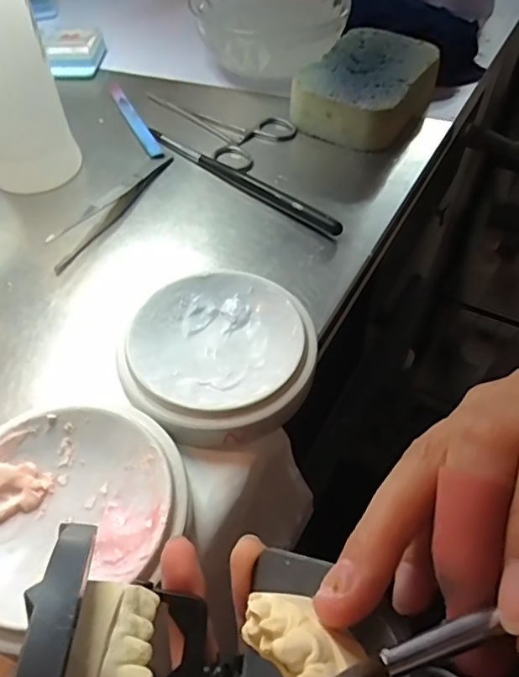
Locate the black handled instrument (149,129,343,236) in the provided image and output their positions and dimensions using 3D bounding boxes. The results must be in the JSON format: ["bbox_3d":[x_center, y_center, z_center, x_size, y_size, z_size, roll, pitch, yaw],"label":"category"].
[{"bbox_3d":[-0.013,-0.105,0.352,0.160,0.012,0.008,34,59,23],"label":"black handled instrument"}]

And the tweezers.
[{"bbox_3d":[-0.088,-0.083,0.334,0.016,0.008,0.119,25,56,18],"label":"tweezers"}]

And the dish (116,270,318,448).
[{"bbox_3d":[-0.018,0.008,0.255,0.085,0.024,0.087,0,52,0],"label":"dish"}]

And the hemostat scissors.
[{"bbox_3d":[-0.026,-0.165,0.403,0.067,0.006,0.118,-29,58,-21],"label":"hemostat scissors"}]

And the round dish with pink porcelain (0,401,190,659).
[{"bbox_3d":[-0.073,0.067,0.207,0.084,0.026,0.090,0,52,0],"label":"round dish with pink porcelain"}]

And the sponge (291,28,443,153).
[{"bbox_3d":[0.081,-0.183,0.401,0.080,0.037,0.112,27,57,20],"label":"sponge"}]

